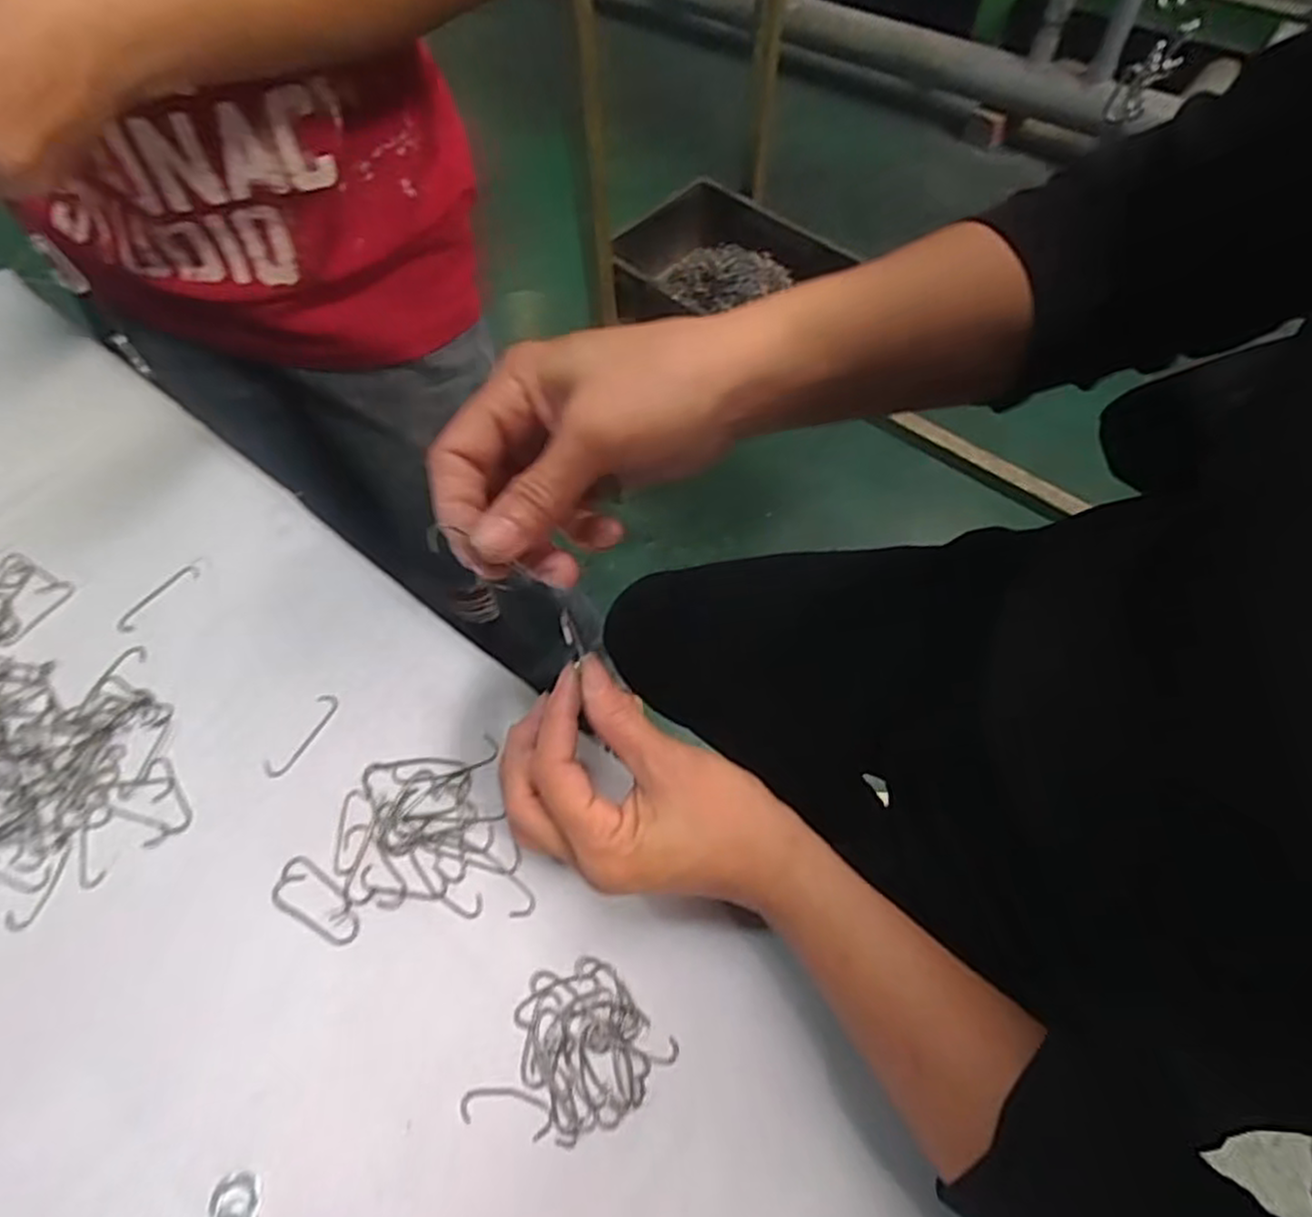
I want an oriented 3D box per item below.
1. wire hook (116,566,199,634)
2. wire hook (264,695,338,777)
[{"bbox_3d":[-0.275,-0.007,0.400,0.014,0.004,0.049,35,66,18],"label":"wire hook"},{"bbox_3d":[-0.176,0.062,0.360,0.013,0.004,0.047,25,63,14],"label":"wire hook"}]

